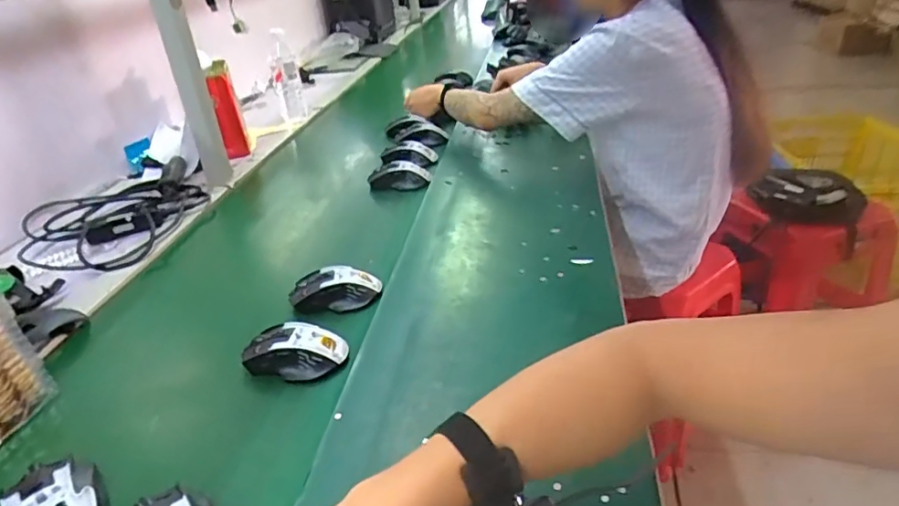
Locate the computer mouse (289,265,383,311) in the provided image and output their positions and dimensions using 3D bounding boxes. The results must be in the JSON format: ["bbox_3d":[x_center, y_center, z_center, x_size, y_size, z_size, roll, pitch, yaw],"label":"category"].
[{"bbox_3d":[-0.148,0.044,0.743,0.112,0.034,0.053,-2,29,7],"label":"computer mouse"}]

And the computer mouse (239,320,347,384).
[{"bbox_3d":[-0.171,0.112,0.639,0.108,0.044,0.057,0,29,10],"label":"computer mouse"}]

